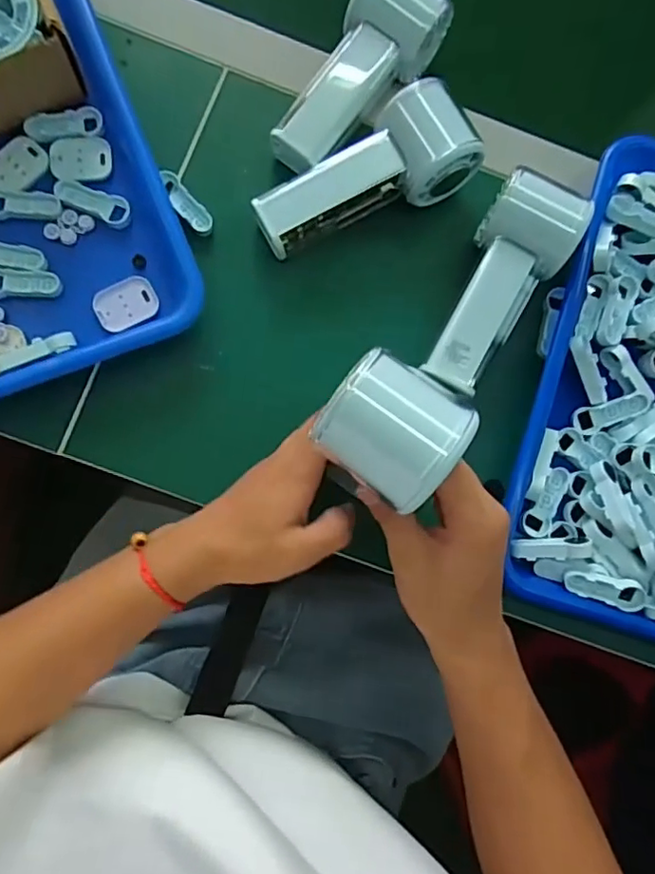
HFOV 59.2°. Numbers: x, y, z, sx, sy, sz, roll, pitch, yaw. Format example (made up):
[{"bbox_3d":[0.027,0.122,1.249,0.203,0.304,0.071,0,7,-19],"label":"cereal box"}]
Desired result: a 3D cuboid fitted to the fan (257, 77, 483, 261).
[{"bbox_3d":[0.023,-0.172,0.383,0.149,0.054,0.063,-29,86,-8],"label":"fan"}]

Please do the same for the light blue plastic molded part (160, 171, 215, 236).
[{"bbox_3d":[-0.098,-0.160,0.396,0.016,0.011,0.048,-43,88,-9],"label":"light blue plastic molded part"}]

